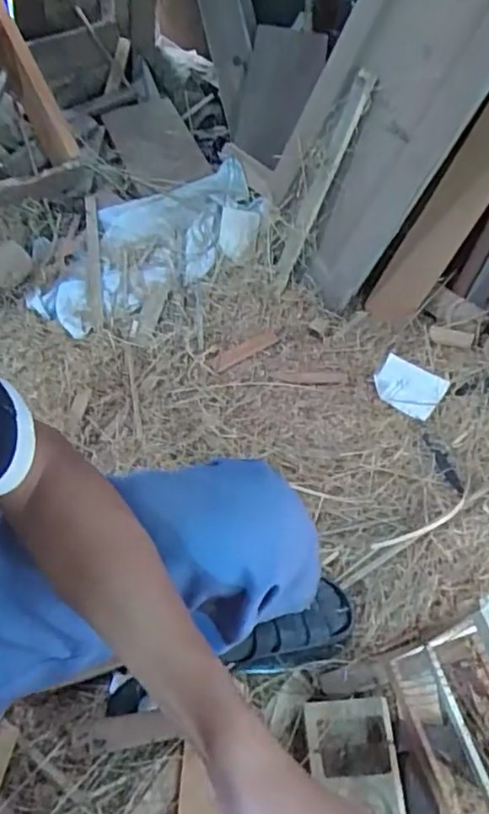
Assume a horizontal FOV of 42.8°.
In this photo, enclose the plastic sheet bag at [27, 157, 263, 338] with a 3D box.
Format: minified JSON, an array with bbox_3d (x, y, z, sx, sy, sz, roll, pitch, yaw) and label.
[{"bbox_3d":[-0.202,-0.367,1.356,0.595,0.067,0.294,-32,63,-22],"label":"plastic sheet bag"}]

